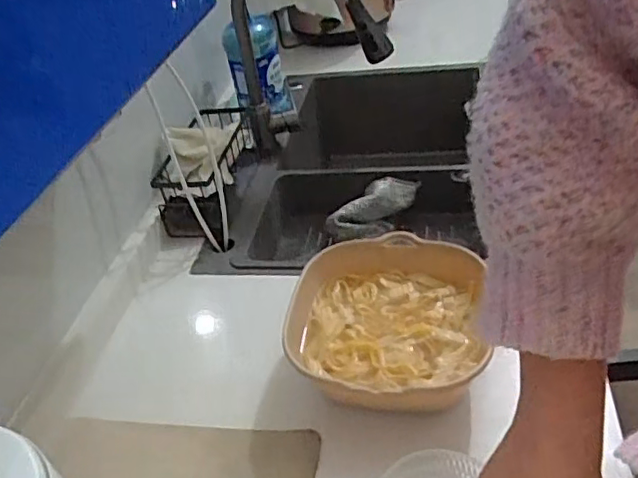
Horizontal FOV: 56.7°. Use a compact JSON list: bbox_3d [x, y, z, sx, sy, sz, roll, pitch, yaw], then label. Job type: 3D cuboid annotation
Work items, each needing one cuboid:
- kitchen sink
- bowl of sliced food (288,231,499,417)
[{"bbox_3d":[0.085,-0.092,1.110,0.413,0.205,0.691,1,38,13],"label":"kitchen sink"},{"bbox_3d":[0.065,0.098,0.640,0.209,0.094,0.209,-6,37,5],"label":"bowl of sliced food"}]

